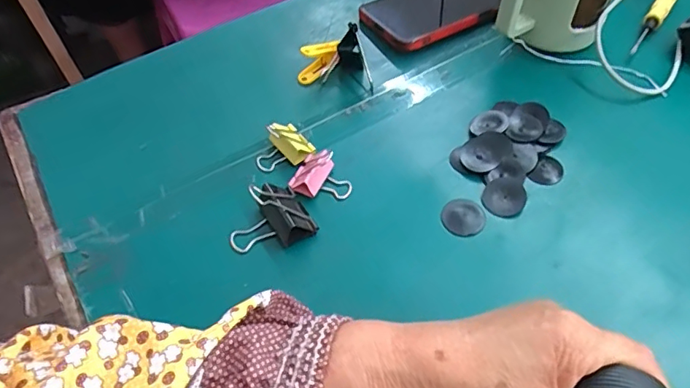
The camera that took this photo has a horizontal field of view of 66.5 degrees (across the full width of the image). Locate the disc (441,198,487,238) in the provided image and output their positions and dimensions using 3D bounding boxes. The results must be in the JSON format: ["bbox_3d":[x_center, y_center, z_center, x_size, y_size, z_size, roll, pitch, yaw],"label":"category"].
[{"bbox_3d":[0.079,0.015,0.349,0.028,0.004,0.029,-1,52,1],"label":"disc"}]

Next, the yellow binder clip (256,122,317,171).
[{"bbox_3d":[-0.044,-0.035,0.376,0.039,0.024,0.028,-37,60,-24],"label":"yellow binder clip"}]

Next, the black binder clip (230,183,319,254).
[{"bbox_3d":[-0.050,0.011,0.334,0.054,0.036,0.040,-28,57,-19],"label":"black binder clip"}]

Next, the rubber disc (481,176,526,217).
[{"bbox_3d":[0.108,0.001,0.357,0.028,0.004,0.030,-1,52,1],"label":"rubber disc"}]

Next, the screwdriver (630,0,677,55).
[{"bbox_3d":[0.280,-0.158,0.474,0.014,0.011,0.117,30,59,22],"label":"screwdriver"}]

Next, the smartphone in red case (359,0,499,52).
[{"bbox_3d":[0.096,-0.174,0.491,0.155,0.018,0.074,-22,55,-15],"label":"smartphone in red case"}]

